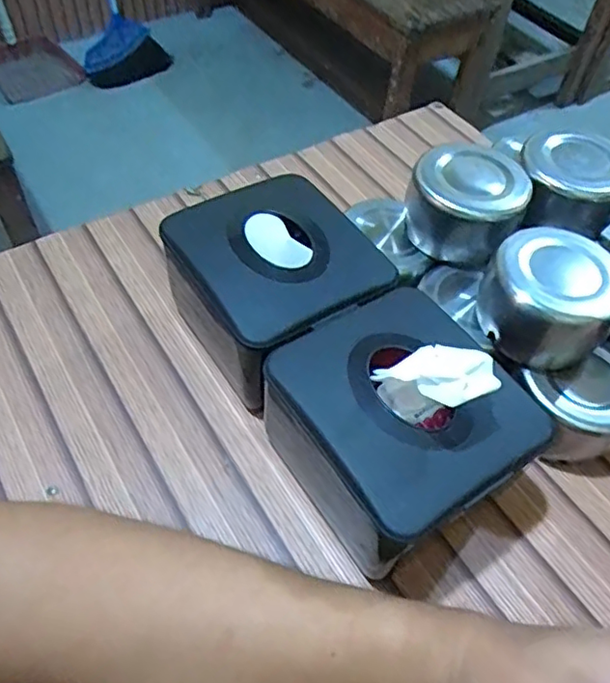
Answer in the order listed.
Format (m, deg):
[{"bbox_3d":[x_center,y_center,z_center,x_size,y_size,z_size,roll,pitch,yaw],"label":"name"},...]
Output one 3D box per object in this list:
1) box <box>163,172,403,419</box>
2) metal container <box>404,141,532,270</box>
[{"bbox_3d":[-0.022,-0.032,0.414,0.126,0.096,0.145,-25,58,-21],"label":"box"},{"bbox_3d":[0.114,-0.098,0.426,0.077,0.058,0.066,18,55,9],"label":"metal container"}]

